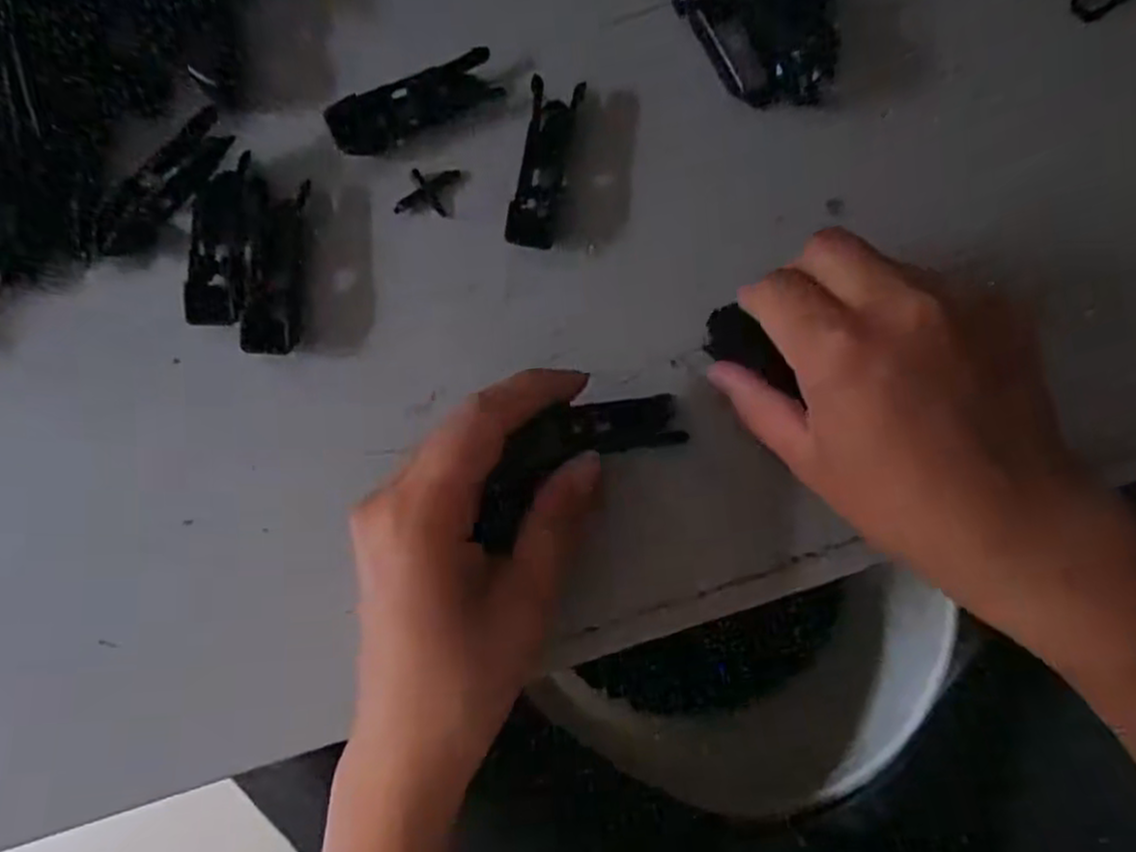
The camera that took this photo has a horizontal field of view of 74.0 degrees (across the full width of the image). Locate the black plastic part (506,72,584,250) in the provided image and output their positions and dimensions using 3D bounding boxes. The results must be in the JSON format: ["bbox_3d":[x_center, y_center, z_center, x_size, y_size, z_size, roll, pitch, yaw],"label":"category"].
[{"bbox_3d":[-0.009,-0.100,0.288,0.019,0.011,0.065,10,84,1],"label":"black plastic part"}]

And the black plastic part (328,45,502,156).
[{"bbox_3d":[-0.059,-0.124,0.290,0.066,0.006,0.021,-24,84,-3],"label":"black plastic part"}]

